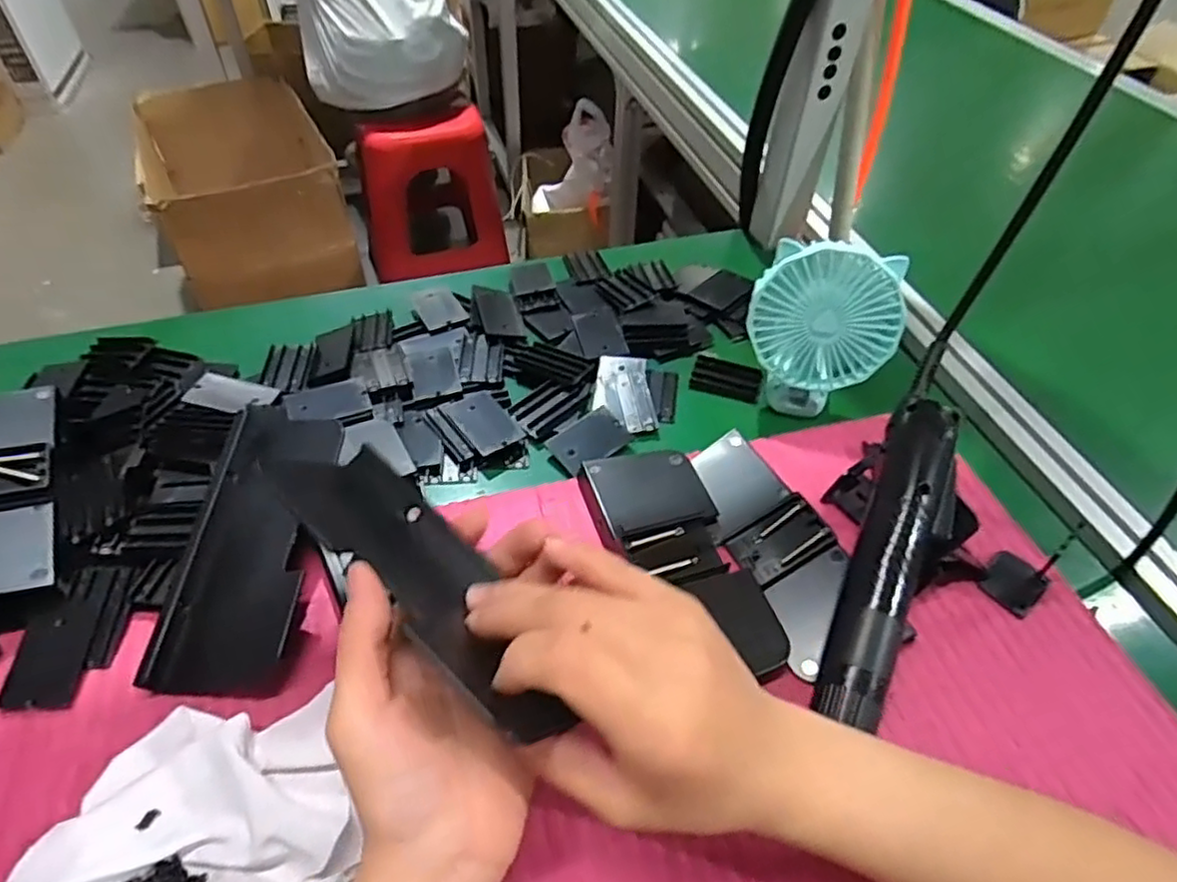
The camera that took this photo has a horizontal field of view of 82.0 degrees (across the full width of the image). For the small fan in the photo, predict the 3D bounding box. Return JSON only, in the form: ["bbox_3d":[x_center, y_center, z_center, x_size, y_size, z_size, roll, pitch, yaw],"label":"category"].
[{"bbox_3d":[0.162,-0.074,0.477,0.098,0.122,0.041,12,49,7],"label":"small fan"}]

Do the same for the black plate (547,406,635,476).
[{"bbox_3d":[0.001,-0.001,0.489,0.056,0.004,0.035,-33,68,-21],"label":"black plate"}]

